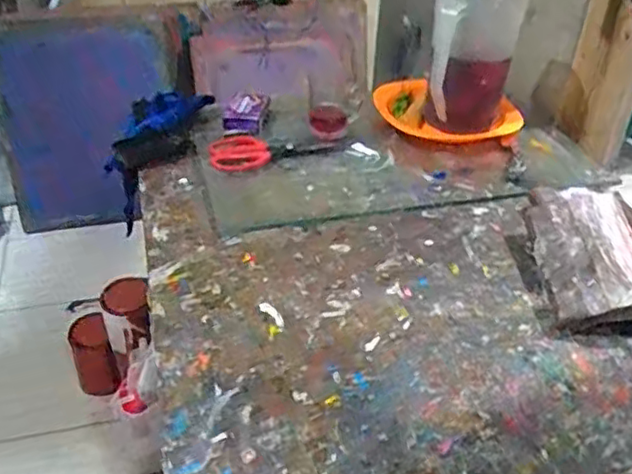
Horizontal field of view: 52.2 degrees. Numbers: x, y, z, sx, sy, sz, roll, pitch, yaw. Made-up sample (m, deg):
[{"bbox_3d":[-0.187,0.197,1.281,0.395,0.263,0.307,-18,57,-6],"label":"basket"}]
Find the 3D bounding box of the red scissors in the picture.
[{"bbox_3d":[-0.056,-0.132,0.943,0.195,0.023,0.070,-5,36,-10],"label":"red scissors"}]

